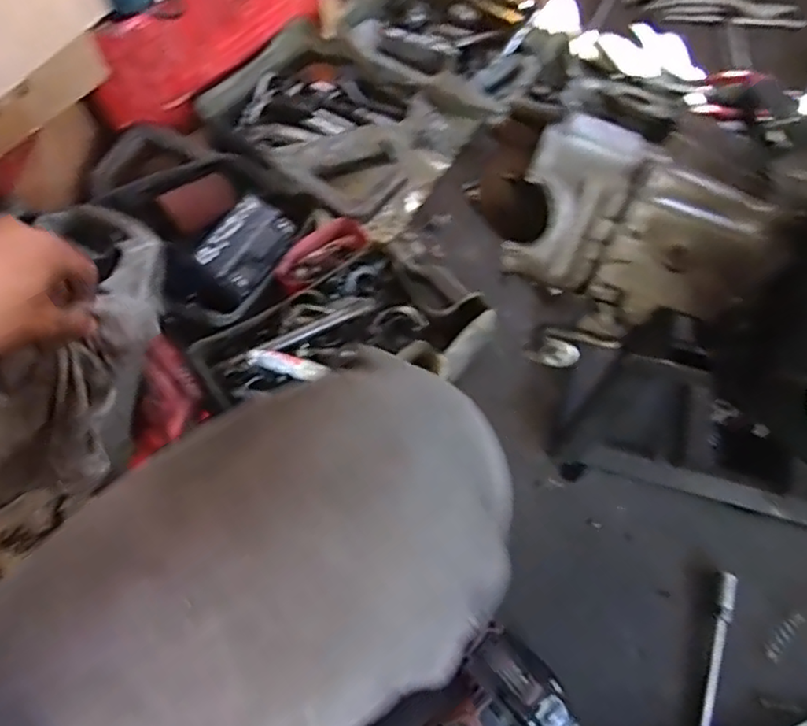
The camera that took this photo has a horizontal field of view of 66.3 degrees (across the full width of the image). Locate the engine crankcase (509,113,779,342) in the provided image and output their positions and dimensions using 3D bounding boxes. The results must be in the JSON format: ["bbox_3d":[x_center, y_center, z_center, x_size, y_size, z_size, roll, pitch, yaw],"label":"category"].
[{"bbox_3d":[0.140,-0.081,0.396,0.138,0.124,0.084,19,37,3],"label":"engine crankcase"}]

